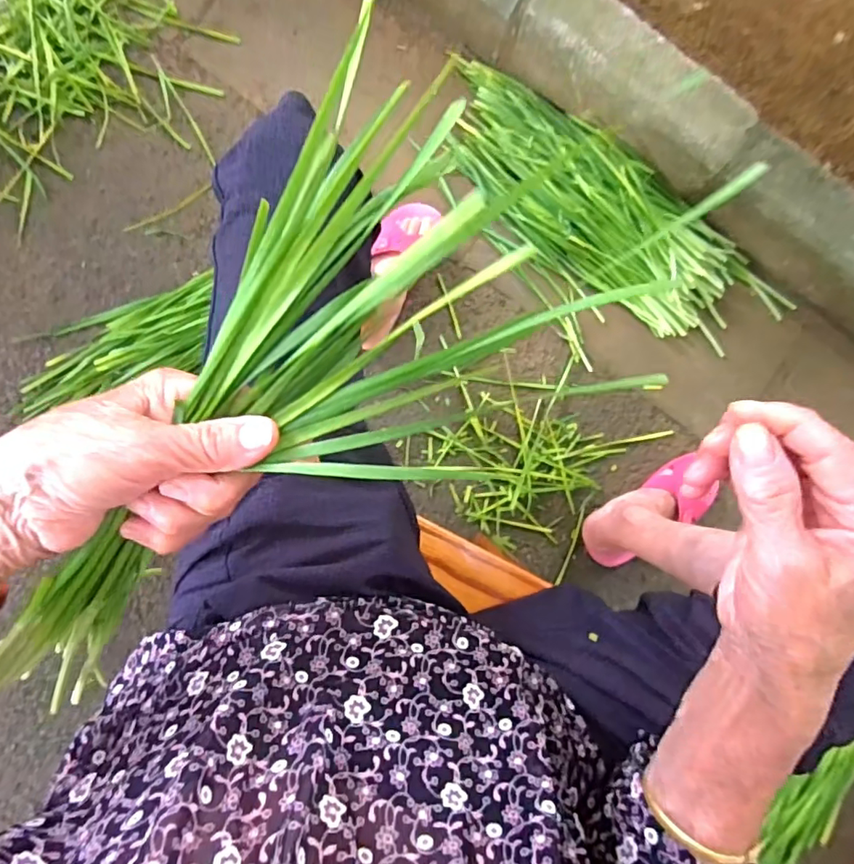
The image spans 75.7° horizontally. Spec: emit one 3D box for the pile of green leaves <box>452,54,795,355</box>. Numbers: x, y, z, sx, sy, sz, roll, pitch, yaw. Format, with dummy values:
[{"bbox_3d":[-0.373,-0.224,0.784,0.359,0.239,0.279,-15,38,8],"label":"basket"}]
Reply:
[{"bbox_3d":[0.271,-0.310,0.805,0.614,0.046,0.212,31,87,-4],"label":"pile of green leaves"}]

